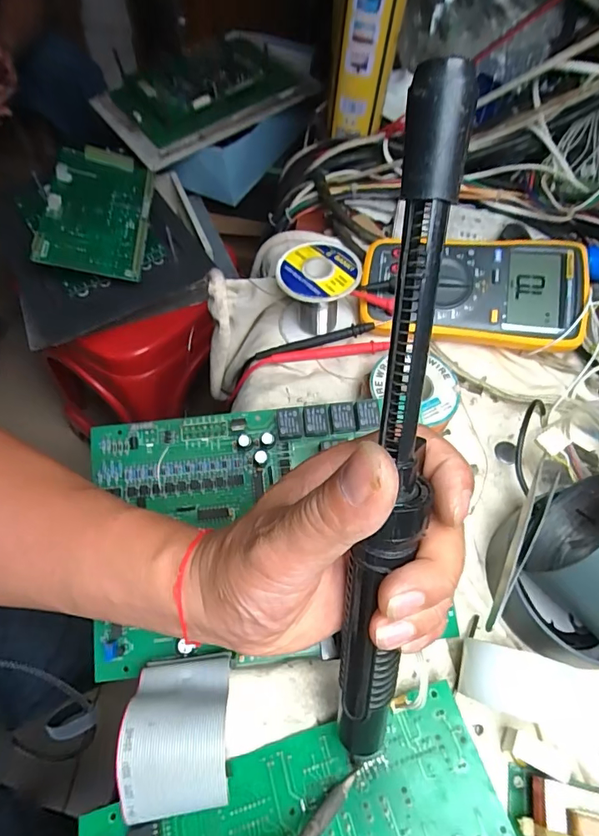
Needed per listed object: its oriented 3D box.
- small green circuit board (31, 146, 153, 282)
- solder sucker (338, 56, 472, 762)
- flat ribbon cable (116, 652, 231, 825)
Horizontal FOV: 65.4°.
[{"bbox_3d":[-0.256,-0.263,0.593,0.117,0.015,0.198,5,72,-16],"label":"small green circuit board"},{"bbox_3d":[0.035,0.026,0.171,0.026,0.024,0.254,3,108,-1],"label":"solder sucker"},{"bbox_3d":[-0.063,0.166,0.248,0.049,0.049,0.069,-3,63,-3],"label":"flat ribbon cable"}]

